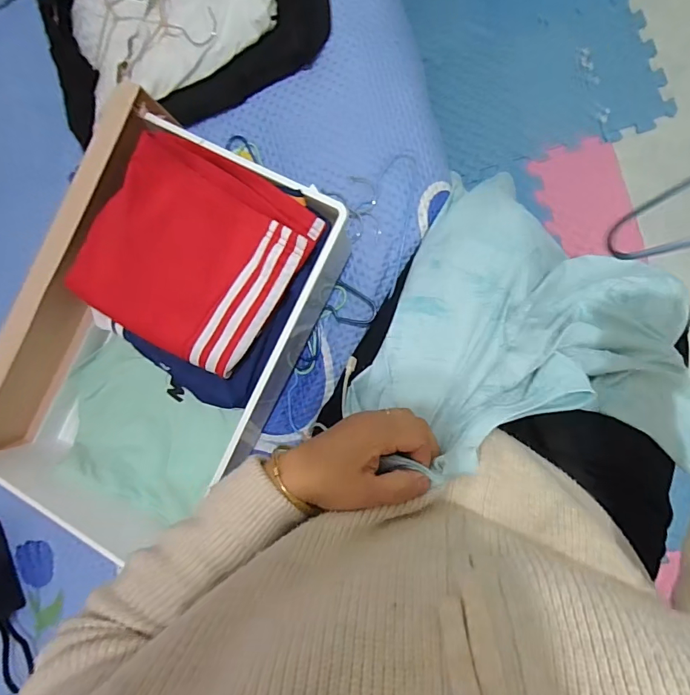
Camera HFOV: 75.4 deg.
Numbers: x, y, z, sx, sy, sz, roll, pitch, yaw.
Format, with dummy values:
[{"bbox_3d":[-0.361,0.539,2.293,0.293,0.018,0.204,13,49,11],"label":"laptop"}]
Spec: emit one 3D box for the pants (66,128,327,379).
[{"bbox_3d":[-0.155,-0.096,0.449,0.203,0.033,0.194,32,92,9],"label":"pants"}]

